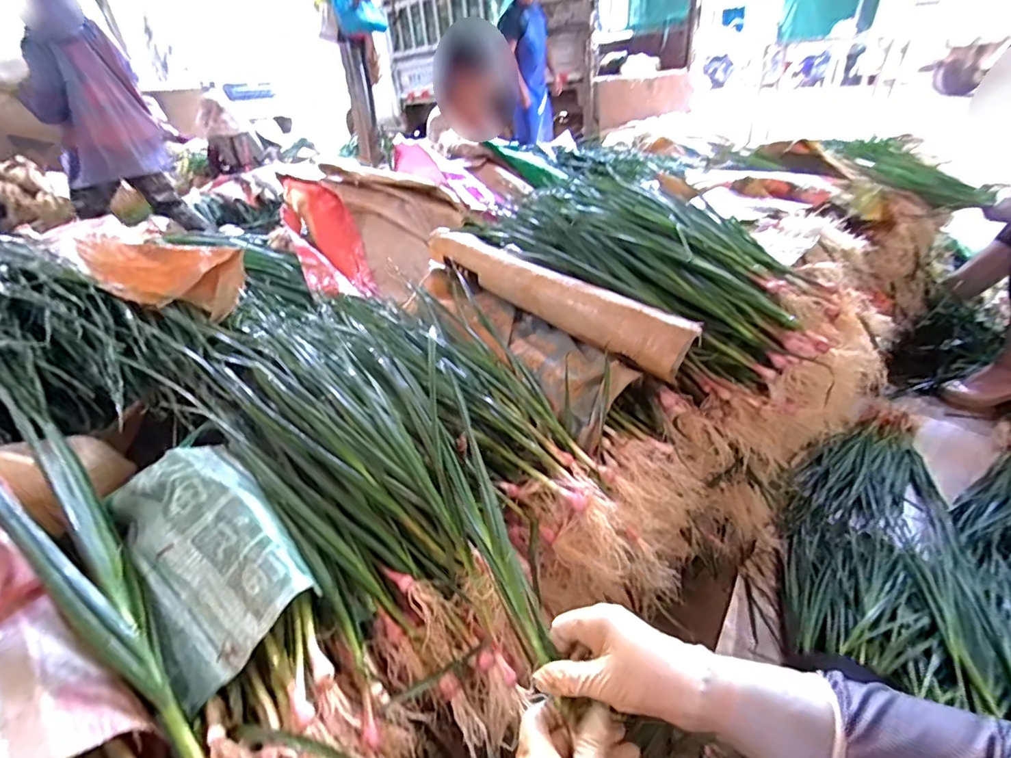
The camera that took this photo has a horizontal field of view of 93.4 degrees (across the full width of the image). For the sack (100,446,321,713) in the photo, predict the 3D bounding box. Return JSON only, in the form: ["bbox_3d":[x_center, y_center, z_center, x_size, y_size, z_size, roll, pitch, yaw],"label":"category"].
[{"bbox_3d":[-0.274,0.157,0.446,0.116,0.074,0.240,-27,40,-32],"label":"sack"}]

